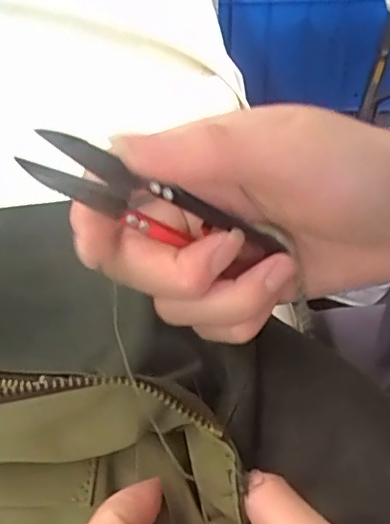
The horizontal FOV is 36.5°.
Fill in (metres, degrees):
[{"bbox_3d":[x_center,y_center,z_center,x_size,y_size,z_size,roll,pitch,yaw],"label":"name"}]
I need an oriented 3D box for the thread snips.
[{"bbox_3d":[-0.012,-0.020,0.200,0.091,0.022,0.009,19,36,-30],"label":"thread snips"}]

